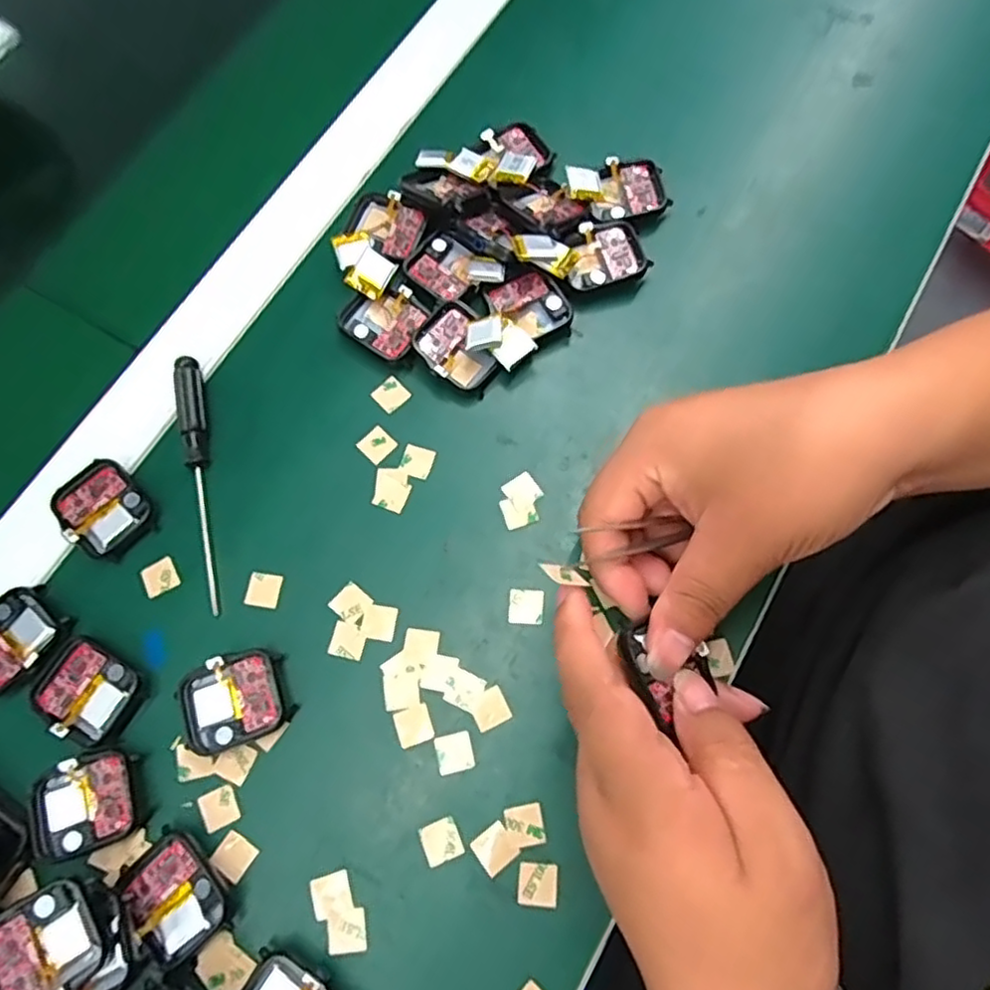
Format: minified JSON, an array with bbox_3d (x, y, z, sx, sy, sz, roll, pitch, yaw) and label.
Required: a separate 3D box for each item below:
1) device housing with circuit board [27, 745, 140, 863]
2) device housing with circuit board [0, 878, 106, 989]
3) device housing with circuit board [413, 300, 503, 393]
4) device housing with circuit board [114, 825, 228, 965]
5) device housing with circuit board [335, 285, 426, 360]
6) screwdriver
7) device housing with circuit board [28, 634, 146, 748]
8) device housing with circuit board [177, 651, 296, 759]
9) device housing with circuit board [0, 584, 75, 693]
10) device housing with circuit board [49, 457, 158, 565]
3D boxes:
[{"bbox_3d":[-0.175,0.131,0.283,0.044,0.006,0.038,-20,73,-4],"label":"device housing with circuit board"},{"bbox_3d":[-0.172,0.171,0.250,0.042,0.005,0.037,-31,74,-7],"label":"device housing with circuit board"},{"bbox_3d":[-0.018,-0.075,0.341,0.042,0.013,0.038,32,76,11],"label":"device housing with circuit board"},{"bbox_3d":[-0.130,0.162,0.271,0.032,0.013,0.042,-43,76,-11],"label":"device housing with circuit board"},{"bbox_3d":[-0.058,-0.092,0.350,0.039,0.010,0.036,32,76,11],"label":"device housing with circuit board"},{"bbox_3d":[-0.145,-0.009,0.327,0.013,0.010,0.130,-12,72,-1],"label":"screwdriver"},{"bbox_3d":[-0.181,0.087,0.297,0.045,0.006,0.036,32,76,12],"label":"device housing with circuit board"},{"bbox_3d":[-0.115,0.091,0.295,0.045,0.010,0.037,-21,73,-4],"label":"device housing with circuit board"},{"bbox_3d":[-0.221,0.066,0.305,0.039,0.006,0.045,43,79,14],"label":"device housing with circuit board"},{"bbox_3d":[-0.189,0.007,0.324,0.045,0.006,0.038,43,79,14],"label":"device housing with circuit board"}]

